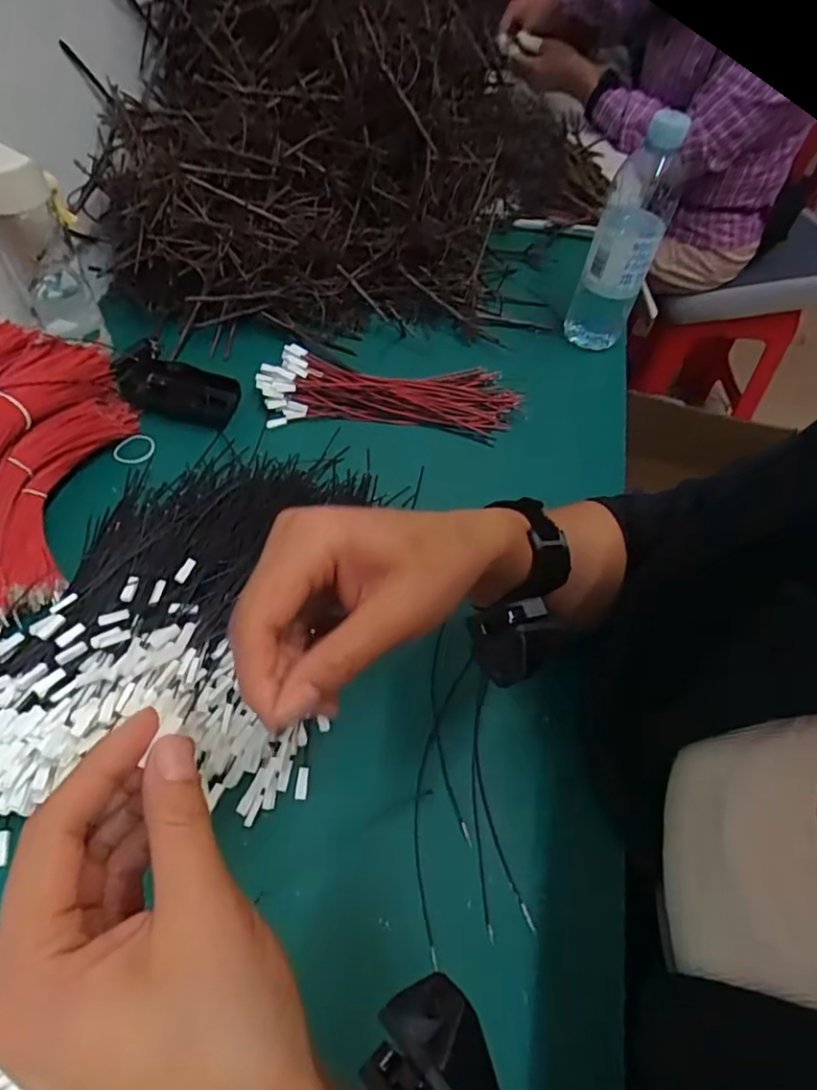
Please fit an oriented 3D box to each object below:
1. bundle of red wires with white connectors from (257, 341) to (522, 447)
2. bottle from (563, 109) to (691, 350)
[{"bbox_3d":[-0.017,-0.159,0.605,0.257,0.022,0.087,3,55,-2],"label":"bundle of red wires with white connectors"},{"bbox_3d":[0.223,-0.309,0.619,0.066,0.216,0.054,21,56,10],"label":"bottle"}]

